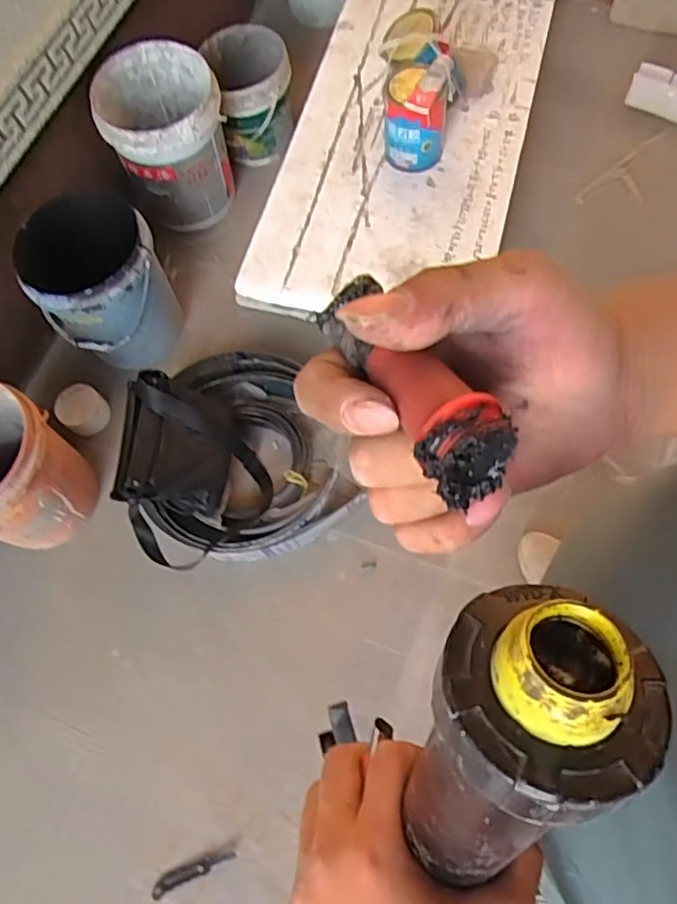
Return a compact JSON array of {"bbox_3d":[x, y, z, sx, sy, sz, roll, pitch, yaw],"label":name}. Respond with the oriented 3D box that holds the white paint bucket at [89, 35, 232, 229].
[{"bbox_3d":[-0.439,-0.830,1.681,0.301,0.369,0.342,-21,67,-2],"label":"white paint bucket"}]

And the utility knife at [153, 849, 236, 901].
[{"bbox_3d":[-0.289,0.831,1.254,0.175,0.018,0.033,-28,68,-5],"label":"utility knife"}]

